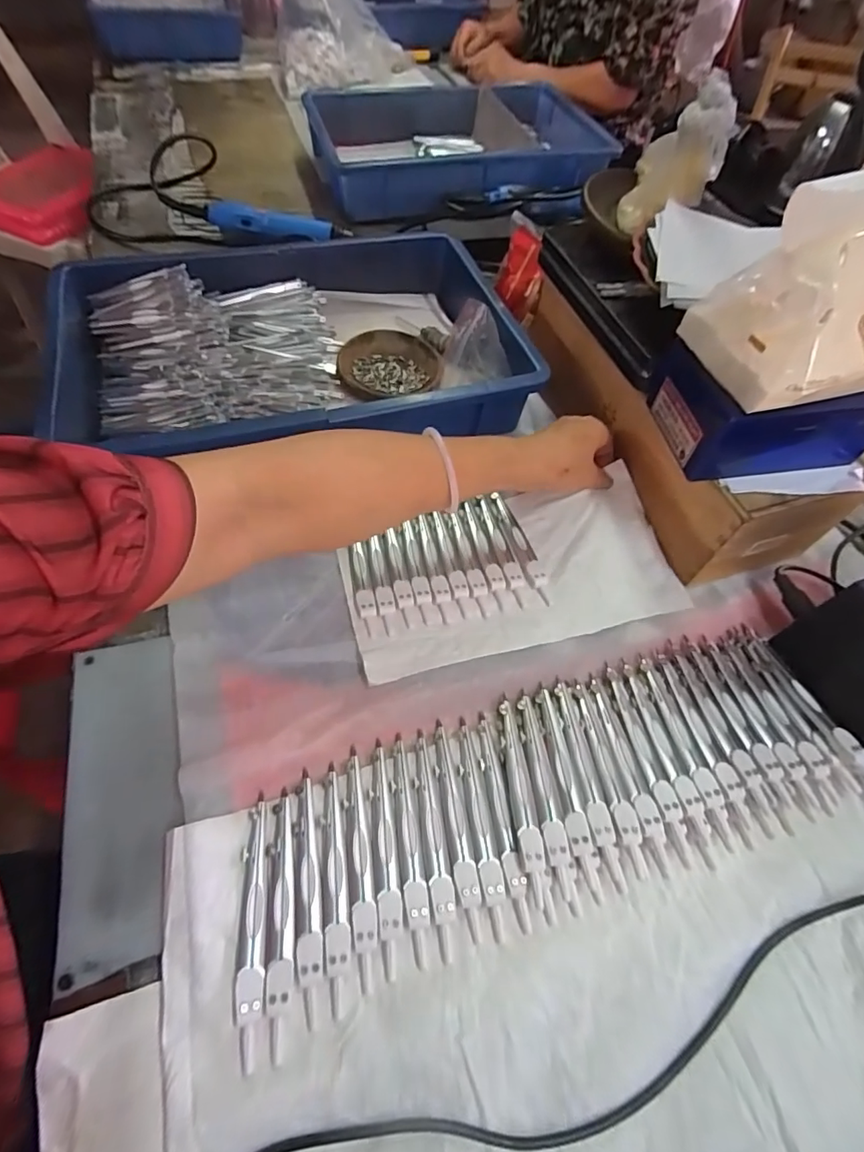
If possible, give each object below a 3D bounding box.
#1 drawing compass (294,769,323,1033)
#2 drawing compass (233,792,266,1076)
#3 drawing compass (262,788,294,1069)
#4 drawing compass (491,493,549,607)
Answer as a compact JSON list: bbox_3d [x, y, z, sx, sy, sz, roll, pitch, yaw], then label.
[{"bbox_3d":[-0.074,0.185,0.303,0.014,0.009,0.128,-7,60,-8],"label":"drawing compass"},{"bbox_3d":[-0.103,0.196,0.290,0.014,0.011,0.126,-6,60,-8],"label":"drawing compass"},{"bbox_3d":[-0.089,0.195,0.294,0.015,0.009,0.126,-6,60,-8],"label":"drawing compass"},{"bbox_3d":[0.080,-0.026,0.447,0.019,0.009,0.115,-12,61,-11],"label":"drawing compass"}]

